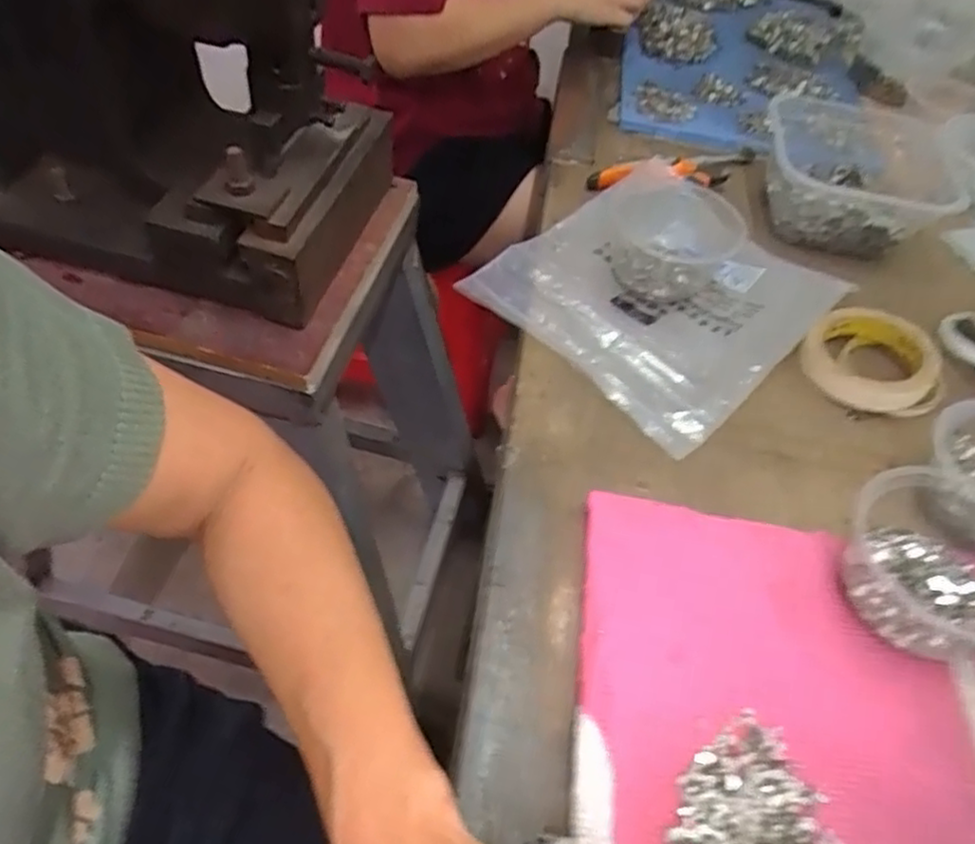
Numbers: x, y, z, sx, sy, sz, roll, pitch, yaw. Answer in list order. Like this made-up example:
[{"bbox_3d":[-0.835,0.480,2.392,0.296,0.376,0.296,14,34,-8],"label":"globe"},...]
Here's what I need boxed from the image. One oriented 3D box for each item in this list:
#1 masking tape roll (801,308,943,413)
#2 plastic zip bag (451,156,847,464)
[{"bbox_3d":[0.311,-0.053,0.569,0.094,0.025,0.098,3,51,-4],"label":"masking tape roll"},{"bbox_3d":[0.149,-0.124,0.604,0.240,0.033,0.271,38,57,23],"label":"plastic zip bag"}]

